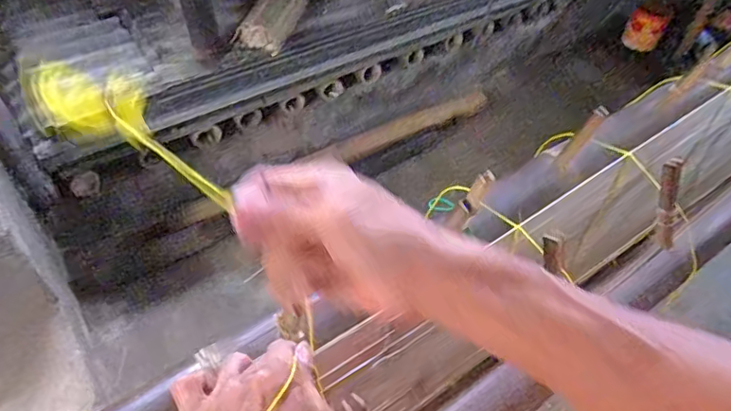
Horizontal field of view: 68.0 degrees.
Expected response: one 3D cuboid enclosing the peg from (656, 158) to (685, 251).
[{"bbox_3d":[0.268,-0.002,0.481,0.009,0.085,0.018,-13,23,-15],"label":"peg"}]

